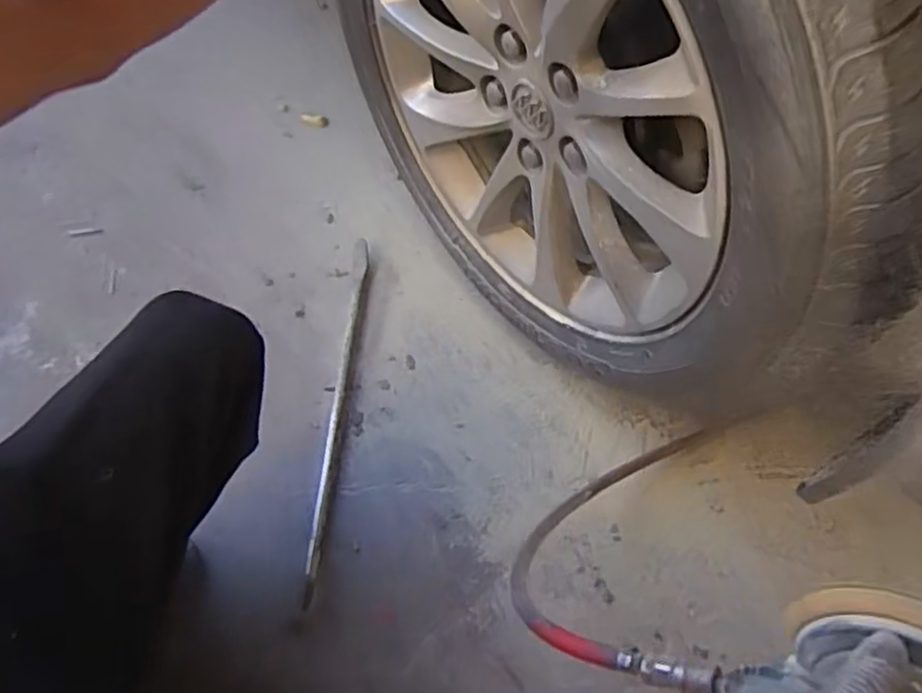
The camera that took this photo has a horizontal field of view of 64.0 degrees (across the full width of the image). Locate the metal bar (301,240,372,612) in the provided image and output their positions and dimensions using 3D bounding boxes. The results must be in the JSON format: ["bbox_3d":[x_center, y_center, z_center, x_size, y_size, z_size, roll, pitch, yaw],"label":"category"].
[{"bbox_3d":[-0.147,0.072,0.887,0.015,0.008,0.459,5,64,3],"label":"metal bar"}]

